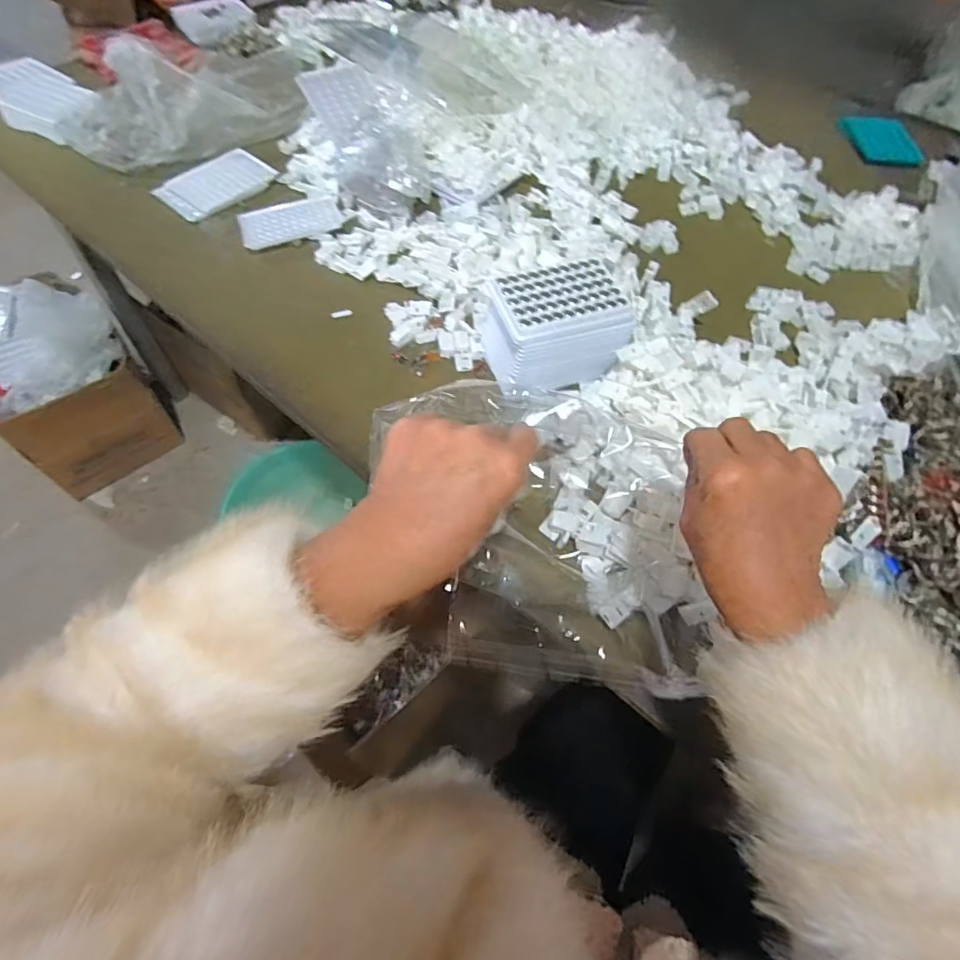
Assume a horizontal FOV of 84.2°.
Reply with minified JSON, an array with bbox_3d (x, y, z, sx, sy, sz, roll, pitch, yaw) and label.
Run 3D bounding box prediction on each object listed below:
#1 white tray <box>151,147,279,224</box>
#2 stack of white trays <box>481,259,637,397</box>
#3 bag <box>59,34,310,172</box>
[{"bbox_3d":[-0.377,-0.424,0.758,0.091,0.016,0.153,36,63,18],"label":"white tray"},{"bbox_3d":[0.079,-0.162,0.570,0.143,0.085,0.111,-14,60,-11],"label":"stack of white trays"},{"bbox_3d":[-0.434,-0.587,0.797,0.367,0.087,0.169,-28,63,-19],"label":"bag"}]

